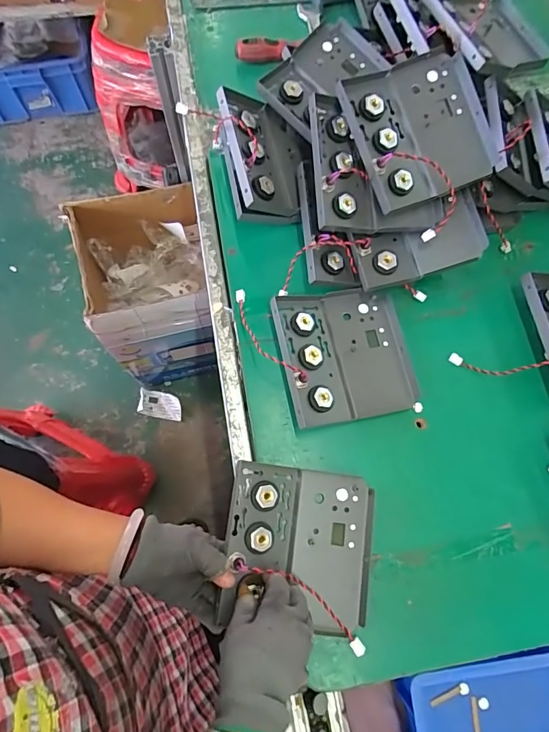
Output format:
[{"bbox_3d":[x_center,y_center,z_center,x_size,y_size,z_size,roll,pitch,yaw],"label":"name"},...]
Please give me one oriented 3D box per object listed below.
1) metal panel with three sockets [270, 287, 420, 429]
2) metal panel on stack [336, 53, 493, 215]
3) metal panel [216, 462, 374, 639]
[{"bbox_3d":[0.084,-0.016,0.516,0.154,0.038,0.159,-10,74,-5],"label":"metal panel with three sockets"},{"bbox_3d":[0.171,-0.278,0.516,0.148,0.035,0.157,-21,86,-6],"label":"metal panel on stack"},{"bbox_3d":[0.026,0.186,0.451,0.149,0.034,0.152,7,73,0],"label":"metal panel"}]

